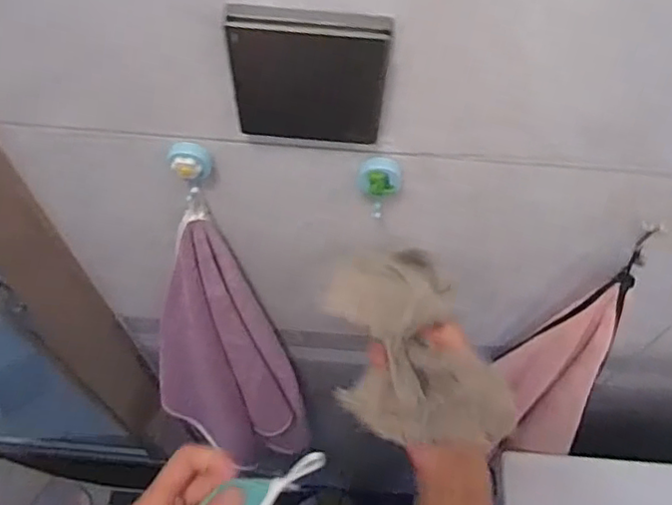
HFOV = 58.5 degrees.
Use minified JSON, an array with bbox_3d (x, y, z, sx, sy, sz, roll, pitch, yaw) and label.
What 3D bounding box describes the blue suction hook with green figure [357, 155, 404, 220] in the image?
[{"bbox_3d":[0.029,-0.044,0.410,0.029,0.054,0.012,4,59,1],"label":"blue suction hook with green figure"}]

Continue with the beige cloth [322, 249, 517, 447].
[{"bbox_3d":[0.052,0.075,0.446,0.094,0.071,0.152,-15,60,-10],"label":"beige cloth"}]

